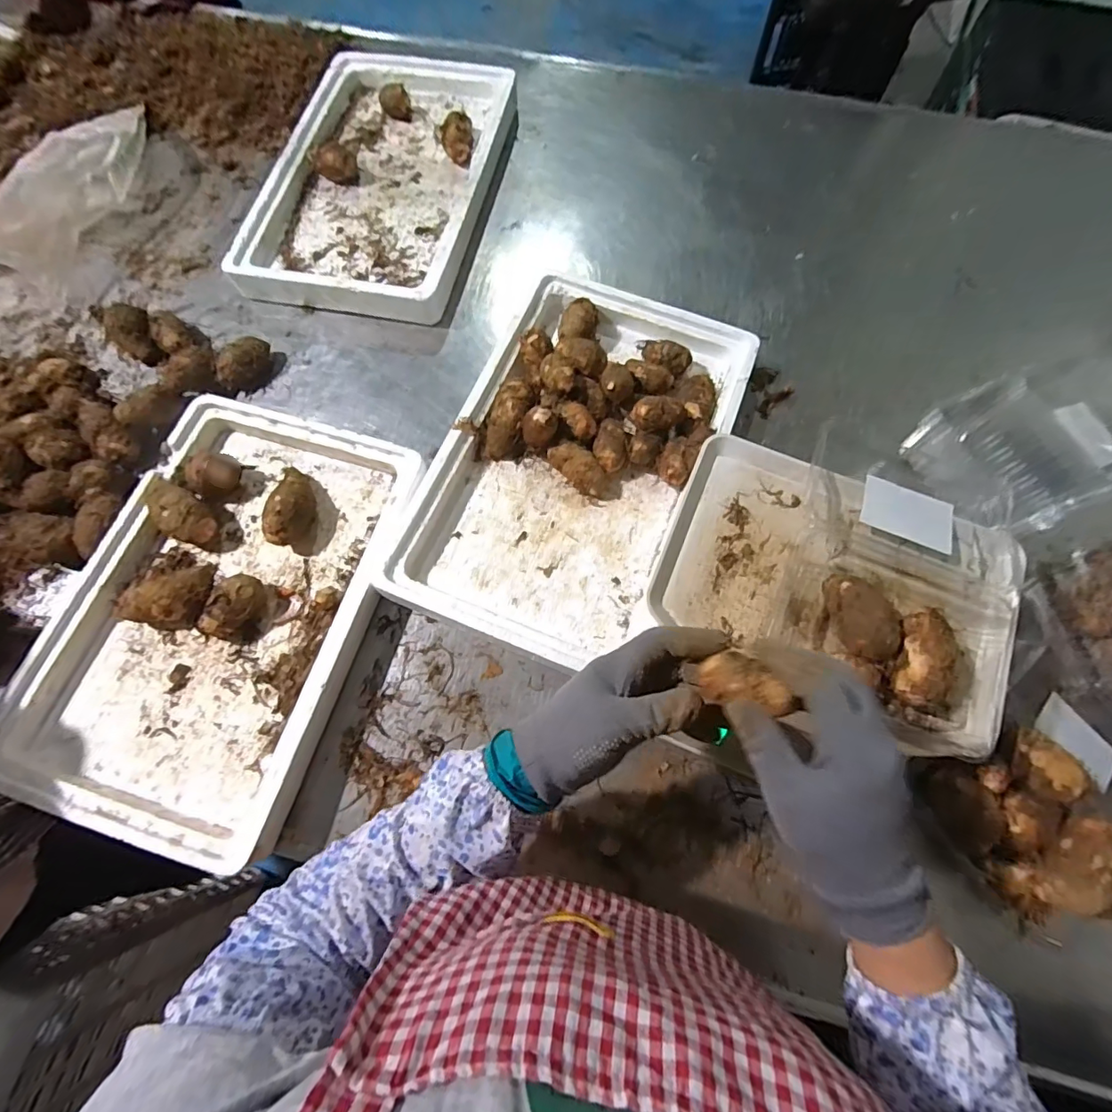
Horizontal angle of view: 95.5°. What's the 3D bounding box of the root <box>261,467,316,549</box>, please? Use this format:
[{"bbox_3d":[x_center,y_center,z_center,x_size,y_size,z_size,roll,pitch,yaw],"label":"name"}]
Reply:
[{"bbox_3d":[-0.295,-0.061,0.560,0.048,0.047,0.102,3,70,0],"label":"root"}]

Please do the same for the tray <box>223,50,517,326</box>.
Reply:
[{"bbox_3d":[-0.252,-0.556,0.740,0.305,0.054,0.484,10,70,3],"label":"tray"}]

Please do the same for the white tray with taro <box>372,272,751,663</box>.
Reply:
[{"bbox_3d":[0.031,-0.113,0.578,0.284,0.068,0.461,21,71,7],"label":"white tray with taro"}]

